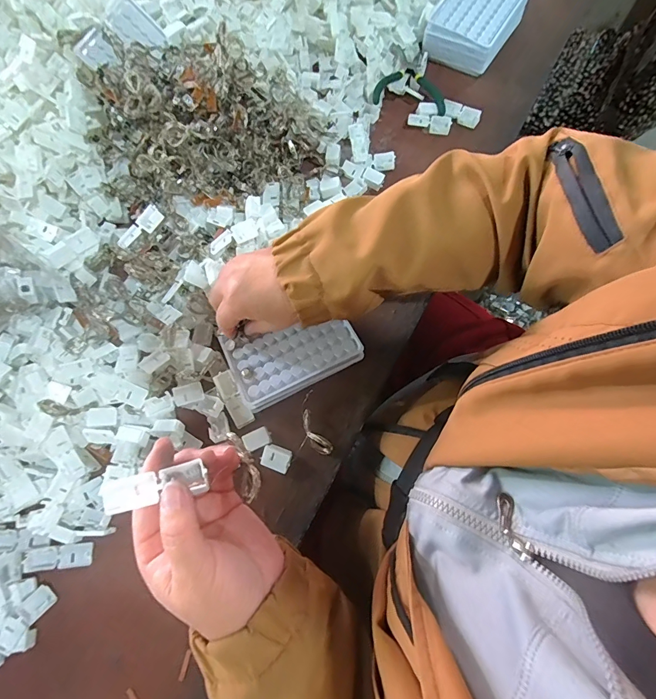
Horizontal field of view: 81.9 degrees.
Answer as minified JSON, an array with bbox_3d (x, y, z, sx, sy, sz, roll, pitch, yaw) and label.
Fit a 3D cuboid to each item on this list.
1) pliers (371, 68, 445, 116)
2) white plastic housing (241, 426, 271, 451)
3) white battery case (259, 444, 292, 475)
[{"bbox_3d":[0.107,-0.347,0.501,0.095,0.029,0.070,2,70,2],"label":"pliers"},{"bbox_3d":[-0.069,0.089,0.375,0.026,0.011,0.019,-24,71,-7],"label":"white plastic housing"},{"bbox_3d":[-0.049,0.105,0.366,0.028,0.017,0.022,20,71,9],"label":"white battery case"}]

